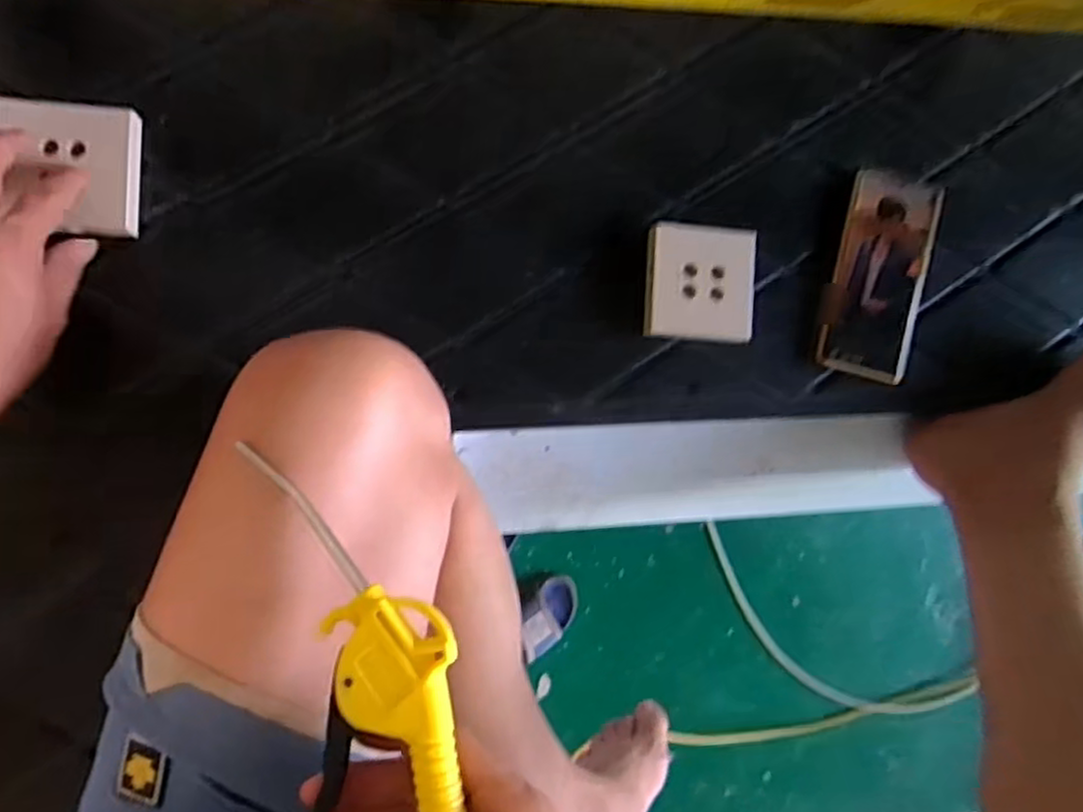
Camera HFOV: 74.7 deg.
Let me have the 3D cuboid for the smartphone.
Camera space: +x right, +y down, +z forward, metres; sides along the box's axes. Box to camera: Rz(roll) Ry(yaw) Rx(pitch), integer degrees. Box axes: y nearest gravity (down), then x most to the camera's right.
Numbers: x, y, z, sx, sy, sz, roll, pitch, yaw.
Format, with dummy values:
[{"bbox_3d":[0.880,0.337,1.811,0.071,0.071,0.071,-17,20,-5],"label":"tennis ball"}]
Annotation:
[{"bbox_3d":[0.273,-0.105,0.570,0.073,0.011,0.164,15,87,-4],"label":"smartphone"}]

